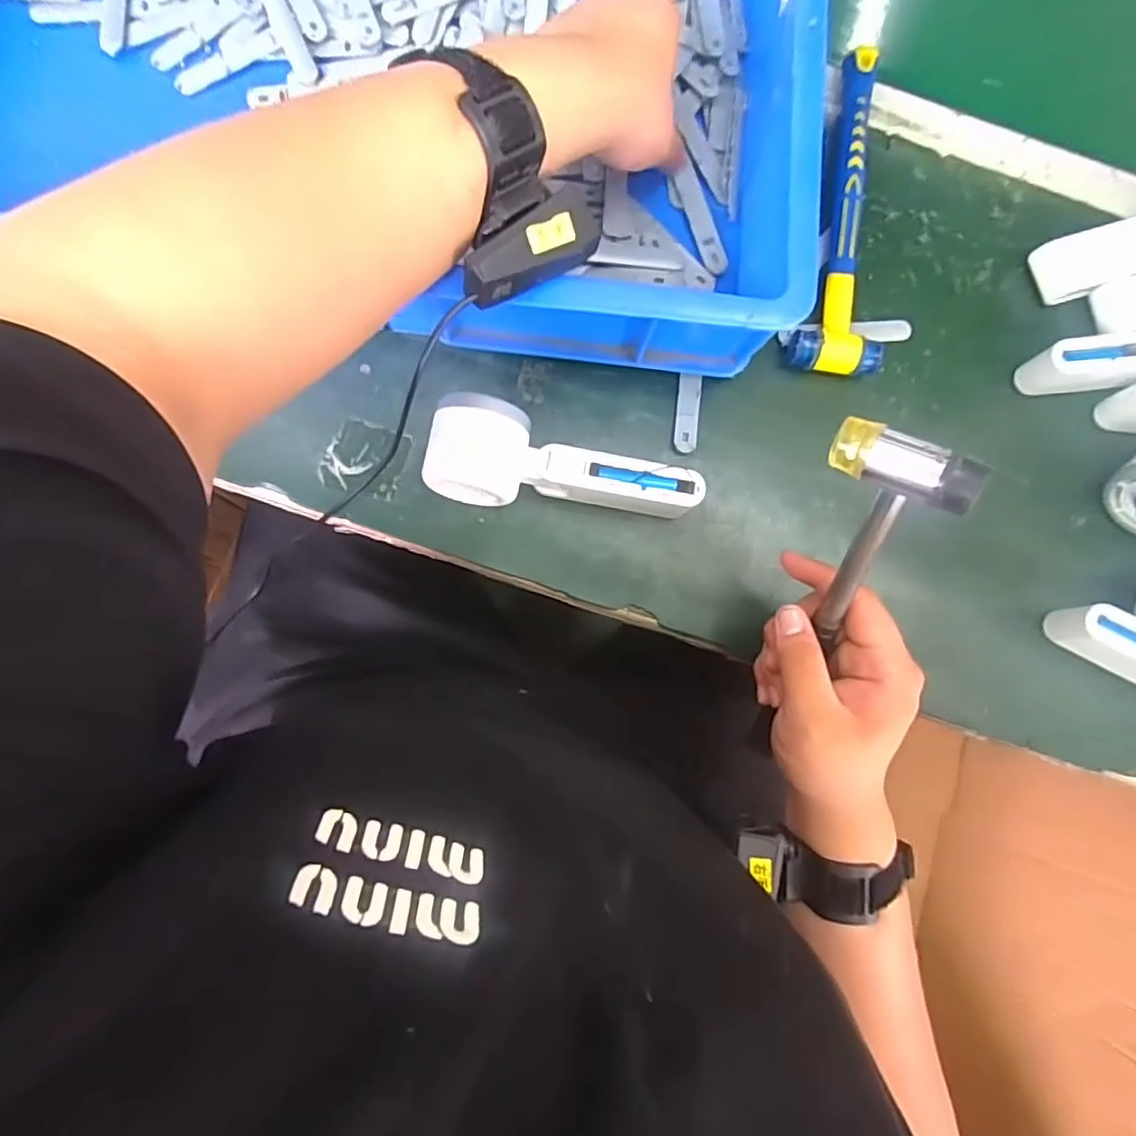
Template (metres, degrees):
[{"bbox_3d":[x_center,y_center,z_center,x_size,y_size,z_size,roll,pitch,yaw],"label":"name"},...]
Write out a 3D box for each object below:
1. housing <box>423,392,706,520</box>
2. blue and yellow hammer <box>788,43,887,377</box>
[{"bbox_3d":[-0.002,-0.060,0.391,0.165,0.045,0.061,12,80,-3],"label":"housing"},{"bbox_3d":[0.204,-0.251,0.441,0.057,0.027,0.243,13,80,-3],"label":"blue and yellow hammer"}]

